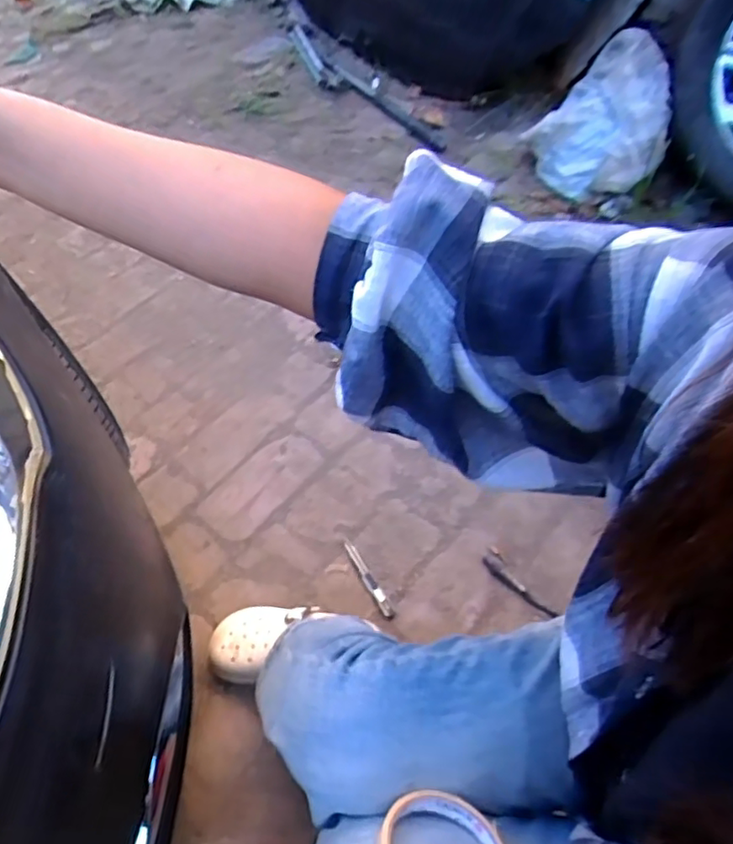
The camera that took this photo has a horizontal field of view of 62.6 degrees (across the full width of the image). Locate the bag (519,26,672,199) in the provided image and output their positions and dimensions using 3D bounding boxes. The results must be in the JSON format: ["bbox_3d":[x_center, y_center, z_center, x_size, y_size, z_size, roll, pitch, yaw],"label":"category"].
[{"bbox_3d":[0.537,-0.699,1.402,0.243,0.238,0.336,-8,57,-5],"label":"bag"}]

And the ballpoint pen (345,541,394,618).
[{"bbox_3d":[0.003,0.251,0.968,0.017,0.010,0.137,-28,62,-20],"label":"ballpoint pen"}]

